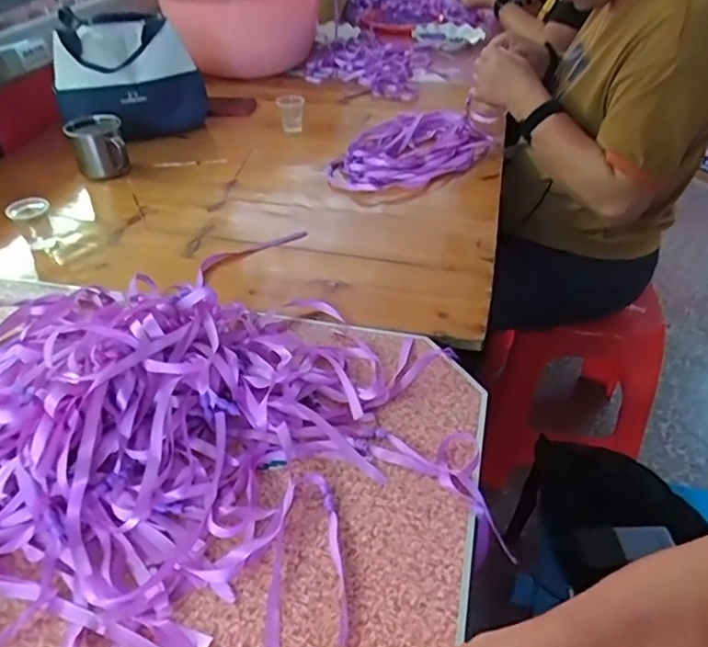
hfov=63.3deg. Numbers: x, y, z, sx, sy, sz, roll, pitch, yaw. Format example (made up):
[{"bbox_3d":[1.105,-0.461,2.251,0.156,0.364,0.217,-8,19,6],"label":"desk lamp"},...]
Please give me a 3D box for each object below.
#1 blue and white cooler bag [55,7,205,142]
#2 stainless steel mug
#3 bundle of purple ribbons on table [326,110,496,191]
[{"bbox_3d":[-0.415,-0.451,1.063,0.255,0.192,0.134,-22,44,-23],"label":"blue and white cooler bag"},{"bbox_3d":[-0.415,-0.283,0.937,0.084,0.085,0.076,-15,42,-16],"label":"stainless steel mug"},{"bbox_3d":[0.104,-0.303,1.008,0.337,0.027,0.195,-31,48,-31],"label":"bundle of purple ribbons on table"}]

